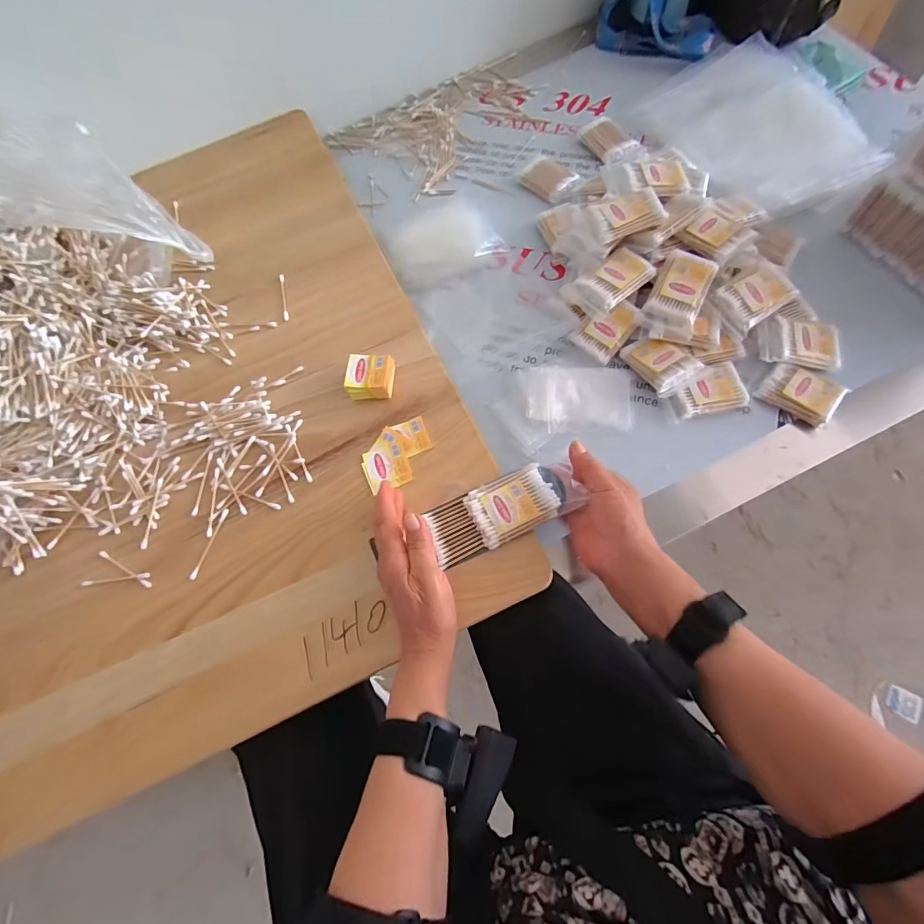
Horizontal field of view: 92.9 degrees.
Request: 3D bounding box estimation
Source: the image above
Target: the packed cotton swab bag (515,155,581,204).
[{"bbox_3d":[0.120,-0.401,0.619,0.081,0.014,0.053,38,78,17],"label":"packed cotton swab bag"}]

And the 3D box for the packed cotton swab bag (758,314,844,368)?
[{"bbox_3d":[0.378,-0.132,0.489,0.089,0.015,0.061,6,71,5],"label":"packed cotton swab bag"}]

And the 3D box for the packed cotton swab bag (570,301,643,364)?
[{"bbox_3d":[0.170,-0.157,0.511,0.052,0.012,0.068,39,108,1],"label":"packed cotton swab bag"}]

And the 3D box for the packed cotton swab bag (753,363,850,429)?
[{"bbox_3d":[0.371,-0.077,0.483,0.072,0.024,0.052,31,76,16],"label":"packed cotton swab bag"}]

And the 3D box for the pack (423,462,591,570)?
[{"bbox_3d":[0.042,0.044,0.420,0.144,0.021,0.057,-24,72,-3],"label":"pack"}]

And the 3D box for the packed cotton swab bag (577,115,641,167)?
[{"bbox_3d":[0.212,-0.465,0.634,0.058,0.013,0.094,-25,69,-3],"label":"packed cotton swab bag"}]

